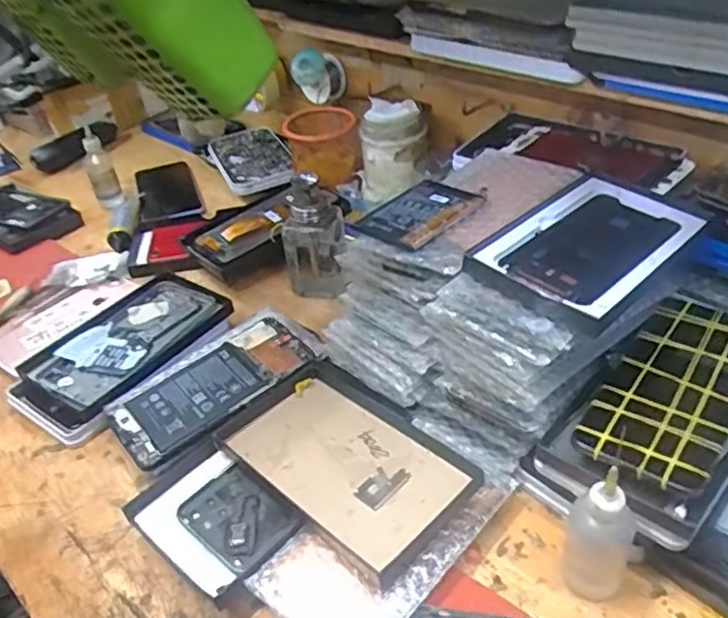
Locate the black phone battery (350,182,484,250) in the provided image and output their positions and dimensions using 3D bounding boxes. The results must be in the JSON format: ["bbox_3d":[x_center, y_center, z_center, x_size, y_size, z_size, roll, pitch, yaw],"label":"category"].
[{"bbox_3d":[0.044,-0.075,0.501,0.064,0.010,0.085,25,47,36],"label":"black phone battery"}]

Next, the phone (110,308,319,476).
[{"bbox_3d":[-0.124,0.063,0.549,0.165,0.014,0.076,-31,44,-28],"label":"phone"}]

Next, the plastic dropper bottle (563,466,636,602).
[{"bbox_3d":[0.140,0.134,0.388,0.036,0.096,0.031,16,43,26],"label":"plastic dropper bottle"}]

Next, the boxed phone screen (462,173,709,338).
[{"bbox_3d":[0.157,-0.048,0.451,0.100,0.017,0.169,27,49,35],"label":"boxed phone screen"}]

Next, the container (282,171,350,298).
[{"bbox_3d":[-0.051,-0.069,0.668,0.064,0.123,0.042,-11,39,-4],"label":"container"}]

